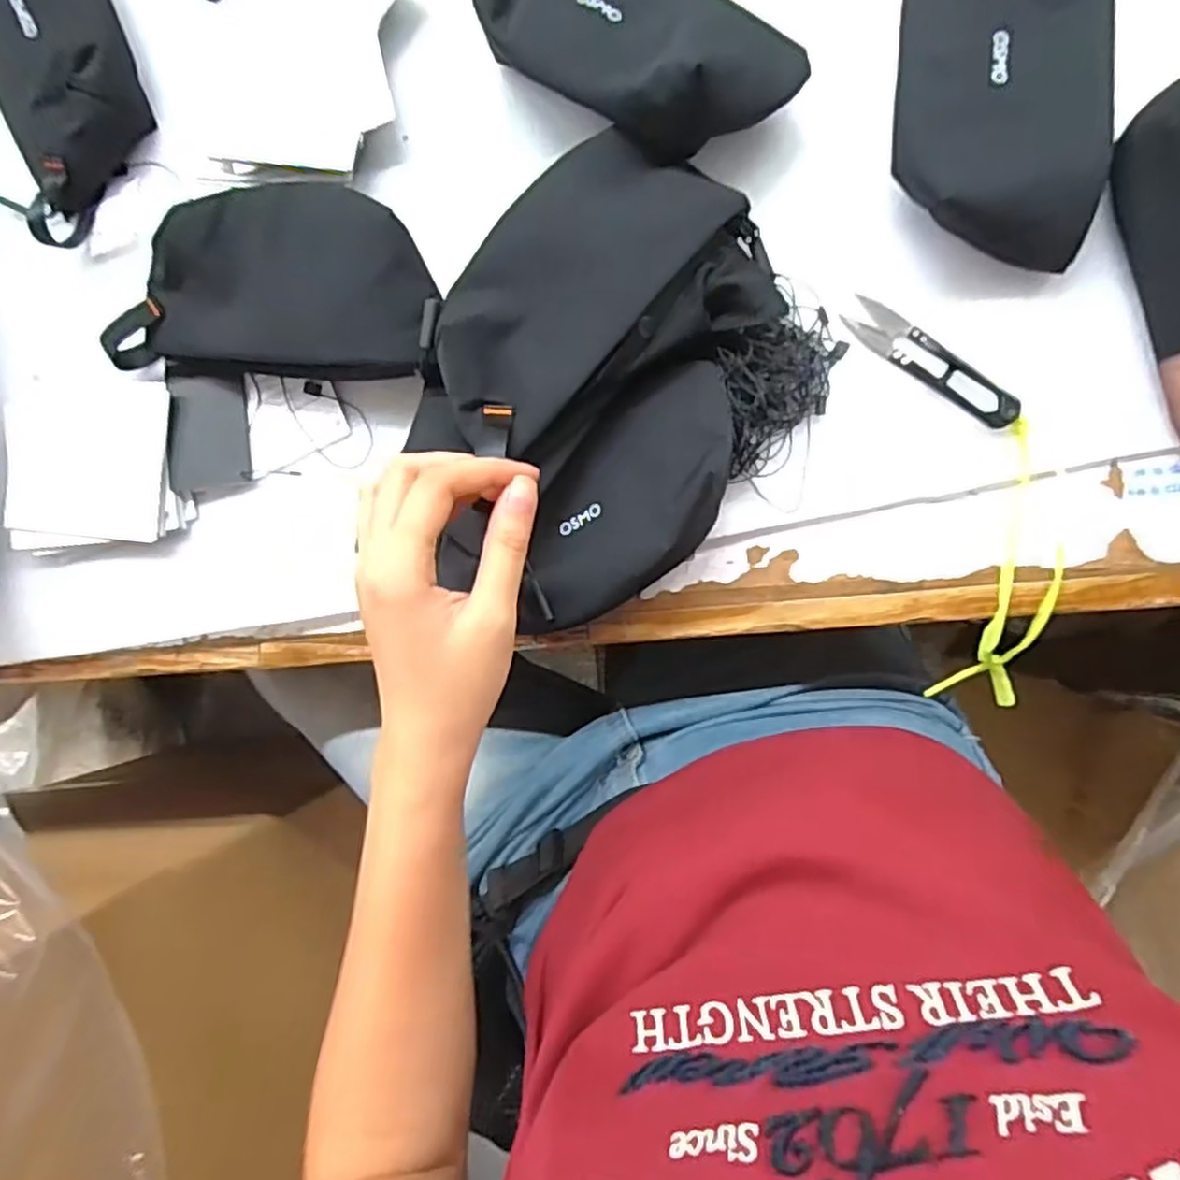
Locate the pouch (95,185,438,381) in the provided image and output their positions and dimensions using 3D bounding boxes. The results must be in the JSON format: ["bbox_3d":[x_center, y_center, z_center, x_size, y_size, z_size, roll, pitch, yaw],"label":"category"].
[{"bbox_3d":[-0.186,-0.177,0.403,0.223,0.044,0.097,6,93,8],"label":"pouch"}]

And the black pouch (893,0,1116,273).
[{"bbox_3d":[0.206,-0.270,0.342,0.101,0.043,0.212,6,93,8],"label":"black pouch"}]

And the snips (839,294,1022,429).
[{"bbox_3d":[0.179,-0.120,0.362,0.099,0.011,0.023,37,97,5],"label":"snips"}]

